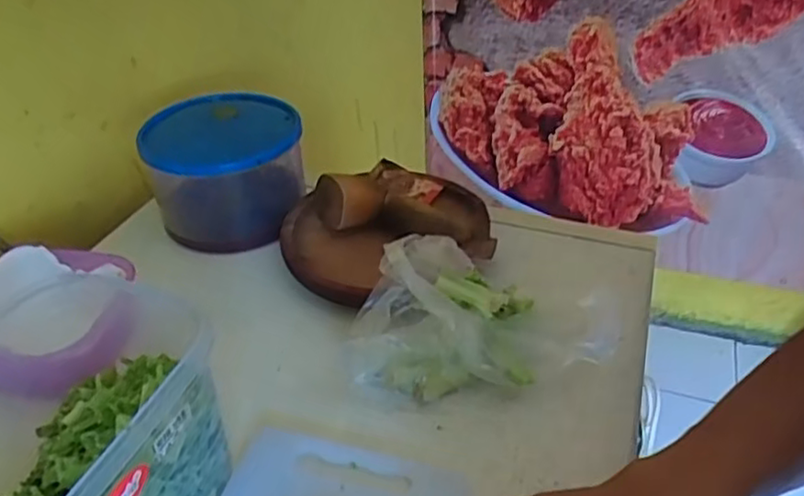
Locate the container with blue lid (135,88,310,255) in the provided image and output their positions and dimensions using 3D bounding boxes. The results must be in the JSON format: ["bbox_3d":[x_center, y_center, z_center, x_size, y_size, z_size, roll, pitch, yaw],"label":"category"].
[{"bbox_3d":[-0.167,-0.075,0.651,0.136,0.116,0.127,-5,40,-2],"label":"container with blue lid"}]

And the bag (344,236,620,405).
[{"bbox_3d":[0.062,0.053,0.479,0.187,0.085,0.090,2,40,7],"label":"bag"}]

